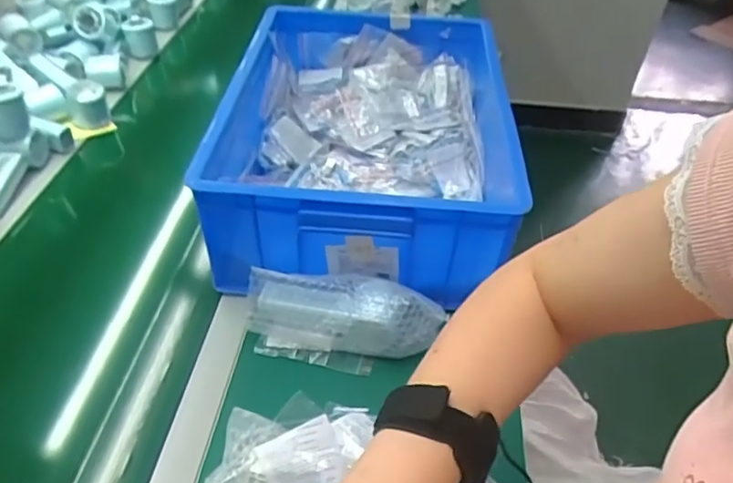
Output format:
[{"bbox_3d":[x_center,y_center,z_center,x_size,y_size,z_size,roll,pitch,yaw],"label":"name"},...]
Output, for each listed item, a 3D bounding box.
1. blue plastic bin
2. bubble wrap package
[{"bbox_3d":[0.005,-0.145,0.781,0.347,0.149,0.469,5,43,1],"label":"blue plastic bin"},{"bbox_3d":[-0.022,0.074,0.608,0.201,0.071,0.061,7,43,3],"label":"bubble wrap package"}]

